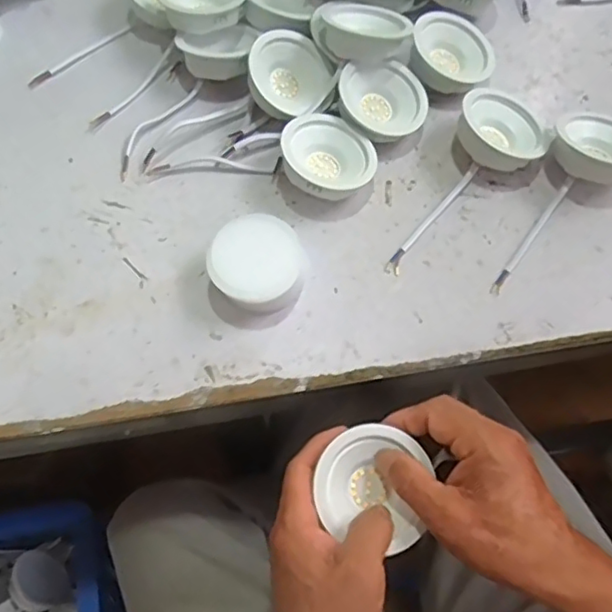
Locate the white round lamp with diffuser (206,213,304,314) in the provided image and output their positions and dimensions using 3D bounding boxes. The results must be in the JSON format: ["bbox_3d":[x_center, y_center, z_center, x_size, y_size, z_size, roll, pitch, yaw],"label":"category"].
[{"bbox_3d":[-0.034,-0.027,0.422,0.061,0.034,0.060,0,65,0],"label":"white round lamp with diffuser"}]

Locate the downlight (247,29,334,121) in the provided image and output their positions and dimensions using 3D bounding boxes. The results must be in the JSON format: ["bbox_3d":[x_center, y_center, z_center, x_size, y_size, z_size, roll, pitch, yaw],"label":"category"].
[{"bbox_3d":[-0.016,-0.182,0.484,0.063,0.025,0.065,8,74,-29],"label":"downlight"}]

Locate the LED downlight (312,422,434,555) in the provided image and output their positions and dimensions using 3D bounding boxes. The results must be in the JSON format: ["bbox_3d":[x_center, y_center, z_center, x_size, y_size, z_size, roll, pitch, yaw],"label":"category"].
[{"bbox_3d":[0.040,0.107,0.366,0.064,0.024,0.063,17,66,8],"label":"LED downlight"}]

